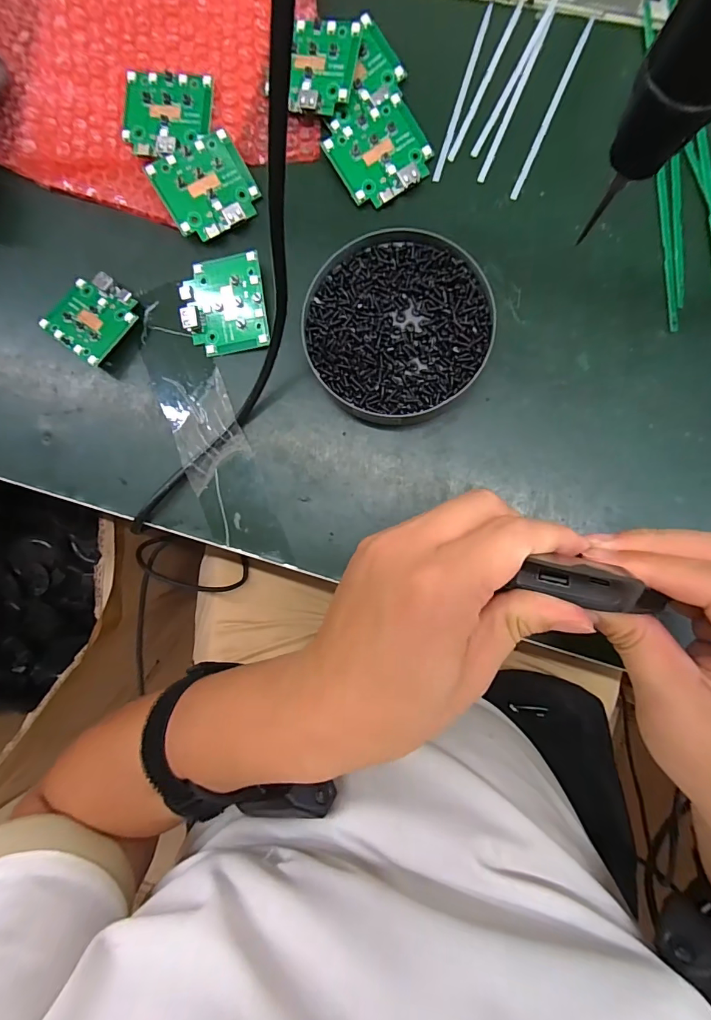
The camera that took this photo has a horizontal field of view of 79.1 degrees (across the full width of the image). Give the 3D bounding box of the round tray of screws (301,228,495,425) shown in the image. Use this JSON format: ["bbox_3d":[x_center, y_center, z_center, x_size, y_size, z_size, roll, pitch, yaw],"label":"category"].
[{"bbox_3d":[0.025,-0.112,0.267,0.108,0.021,0.117,0,87,4],"label":"round tray of screws"}]

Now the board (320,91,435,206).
[{"bbox_3d":[0.016,-0.230,0.278,0.060,0.011,0.054,-30,86,2],"label":"board"}]

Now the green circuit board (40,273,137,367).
[{"bbox_3d":[-0.176,-0.129,0.288,0.055,0.012,0.053,36,90,5],"label":"green circuit board"}]

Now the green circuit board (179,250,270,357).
[{"bbox_3d":[-0.086,-0.133,0.280,0.054,0.015,0.058,-6,87,4],"label":"green circuit board"}]

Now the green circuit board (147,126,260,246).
[{"bbox_3d":[-0.095,-0.209,0.277,0.058,0.009,0.052,-33,103,-8],"label":"green circuit board"}]

